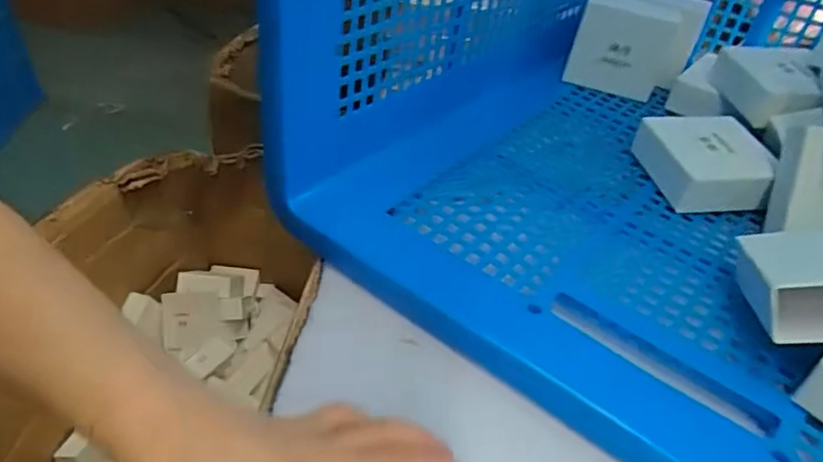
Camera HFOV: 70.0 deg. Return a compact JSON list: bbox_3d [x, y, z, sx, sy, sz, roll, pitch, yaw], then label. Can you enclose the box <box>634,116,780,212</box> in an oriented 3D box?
[{"bbox_3d":[0.248,-0.060,0.506,0.088,0.042,0.094,-1,40,-8],"label":"box"}]

